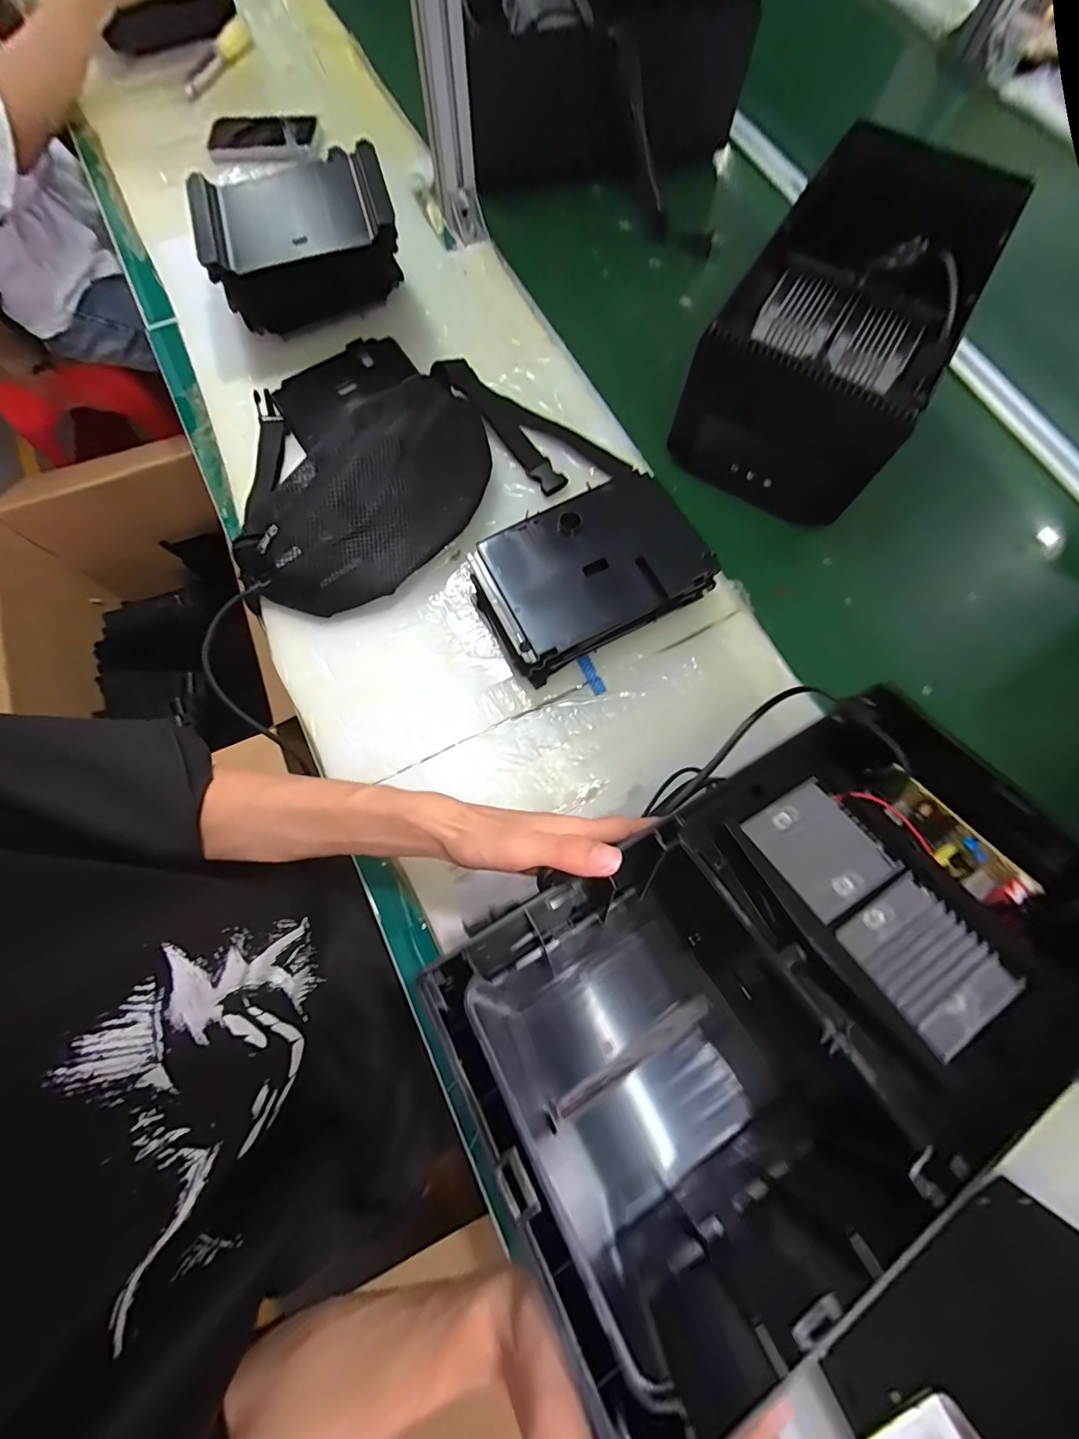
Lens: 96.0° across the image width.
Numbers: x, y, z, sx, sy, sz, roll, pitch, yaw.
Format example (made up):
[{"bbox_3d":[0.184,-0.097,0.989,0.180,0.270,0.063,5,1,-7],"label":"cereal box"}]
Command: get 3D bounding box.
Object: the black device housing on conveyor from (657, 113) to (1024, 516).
[{"bbox_3d":[0.298,-0.391,0.492,0.194,0.143,0.321,29,76,7],"label":"black device housing on conveyor"}]

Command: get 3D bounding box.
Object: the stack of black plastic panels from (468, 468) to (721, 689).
[{"bbox_3d":[0.047,-0.128,0.449,0.197,0.075,0.131,-28,77,-9],"label":"stack of black plastic panels"}]

